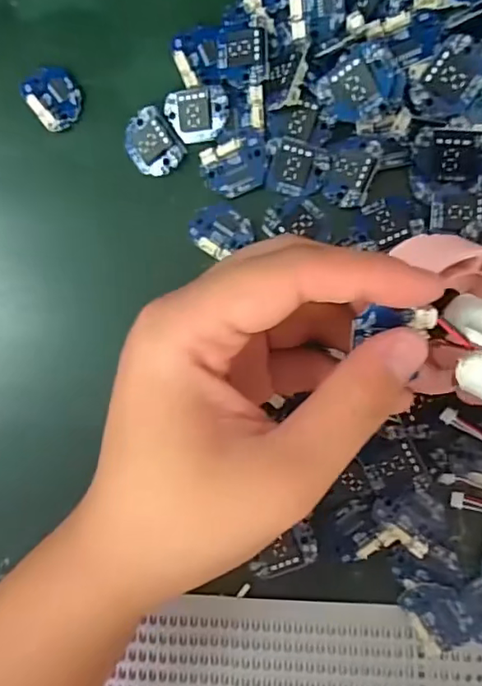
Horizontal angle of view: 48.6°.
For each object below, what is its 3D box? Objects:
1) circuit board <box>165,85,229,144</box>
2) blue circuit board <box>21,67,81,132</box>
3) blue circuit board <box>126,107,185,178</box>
[{"bbox_3d":[-0.020,-0.099,0.231,0.028,0.004,0.023,-3,87,7],"label":"circuit board"},{"bbox_3d":[-0.085,-0.112,0.243,0.023,0.009,0.026,-41,83,3],"label":"blue circuit board"},{"bbox_3d":[-0.039,-0.089,0.237,0.022,0.007,0.028,-33,84,4],"label":"blue circuit board"}]

